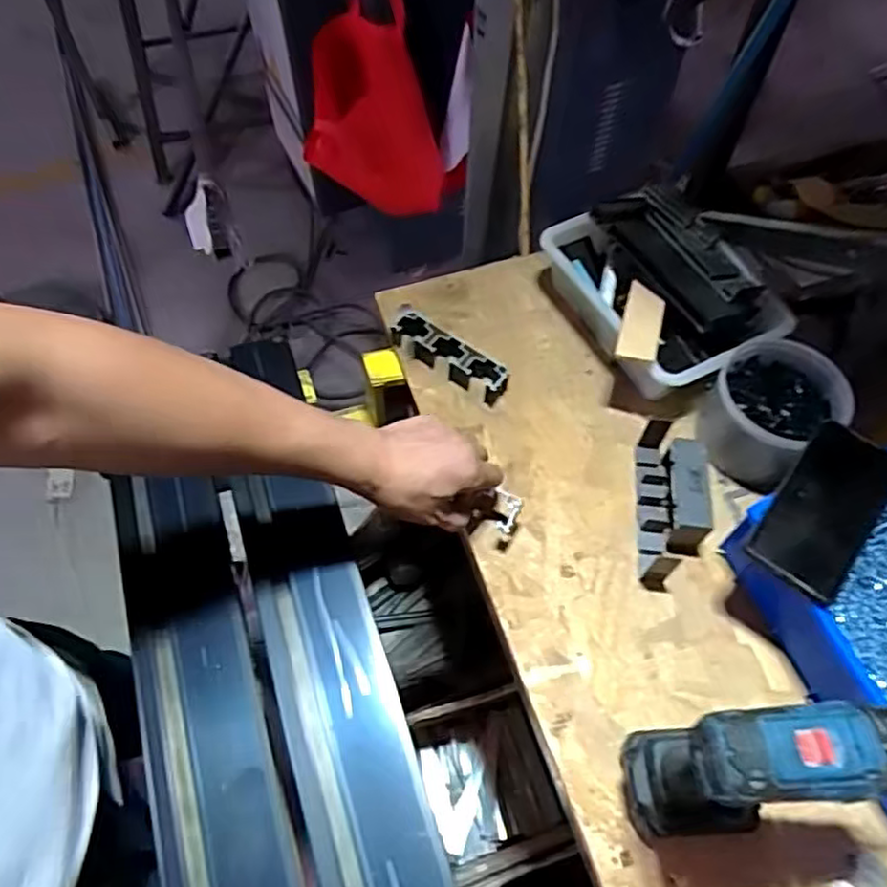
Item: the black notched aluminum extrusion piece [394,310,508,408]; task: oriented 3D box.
[{"bbox_3d":[0.005,-0.092,0.730,0.141,0.035,0.038,37,66,19],"label":"black notched aluminum extrusion piece"}]

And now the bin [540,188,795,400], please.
[{"bbox_3d":[0.230,-0.163,0.742,0.188,0.086,0.240,-19,62,-11],"label":"bin"}]

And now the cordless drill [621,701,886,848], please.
[{"bbox_3d":[0.212,0.213,0.444,0.150,0.218,0.069,-1,60,-2],"label":"cordless drill"}]

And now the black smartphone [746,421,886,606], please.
[{"bbox_3d":[0.310,0.050,0.557,0.073,0.012,0.158,39,64,15],"label":"black smartphone"}]

